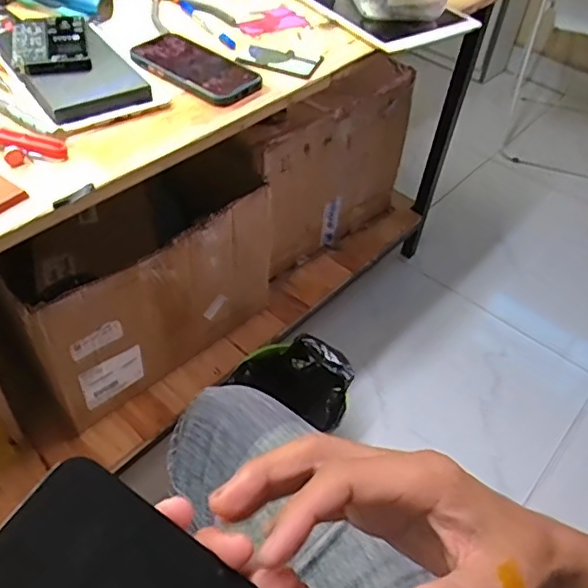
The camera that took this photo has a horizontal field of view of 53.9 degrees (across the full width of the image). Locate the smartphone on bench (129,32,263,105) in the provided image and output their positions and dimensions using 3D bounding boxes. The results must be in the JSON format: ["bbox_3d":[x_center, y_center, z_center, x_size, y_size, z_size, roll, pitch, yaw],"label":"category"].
[{"bbox_3d":[-0.107,-0.251,0.634,0.146,0.011,0.079,30,52,21],"label":"smartphone on bench"}]

